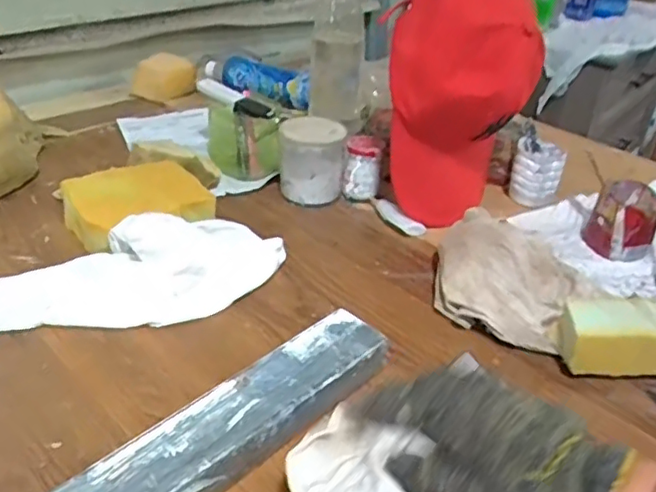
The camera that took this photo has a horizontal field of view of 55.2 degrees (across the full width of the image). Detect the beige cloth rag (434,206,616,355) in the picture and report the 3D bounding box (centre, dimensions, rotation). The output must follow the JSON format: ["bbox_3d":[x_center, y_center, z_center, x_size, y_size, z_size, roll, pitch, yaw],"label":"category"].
[{"bbox_3d":[0.190,0.020,0.637,0.157,0.072,0.169,23,37,28],"label":"beige cloth rag"}]

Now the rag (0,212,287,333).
[{"bbox_3d":[-0.181,0.022,0.614,0.280,0.063,0.115,-12,36,-23],"label":"rag"}]

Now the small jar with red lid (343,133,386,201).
[{"bbox_3d":[0.046,-0.100,0.808,0.046,0.079,0.044,6,32,4],"label":"small jar with red lid"}]

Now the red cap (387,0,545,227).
[{"bbox_3d":[0.144,-0.156,0.699,0.142,0.301,0.085,17,35,20],"label":"red cap"}]

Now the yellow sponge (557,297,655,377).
[{"bbox_3d":[0.261,0.082,0.555,0.106,0.064,0.048,5,32,3],"label":"yellow sponge"}]

